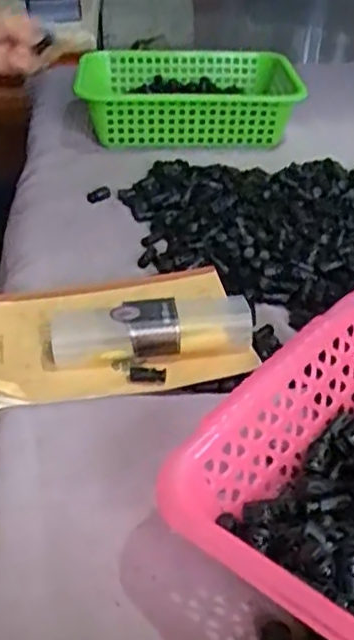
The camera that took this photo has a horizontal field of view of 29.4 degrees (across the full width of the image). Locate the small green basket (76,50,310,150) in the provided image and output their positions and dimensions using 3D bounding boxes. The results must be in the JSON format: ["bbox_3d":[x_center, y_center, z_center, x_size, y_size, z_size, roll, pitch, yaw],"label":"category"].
[{"bbox_3d":[0.016,-0.314,0.953,0.301,0.073,0.198,-2,38,-2],"label":"small green basket"}]

